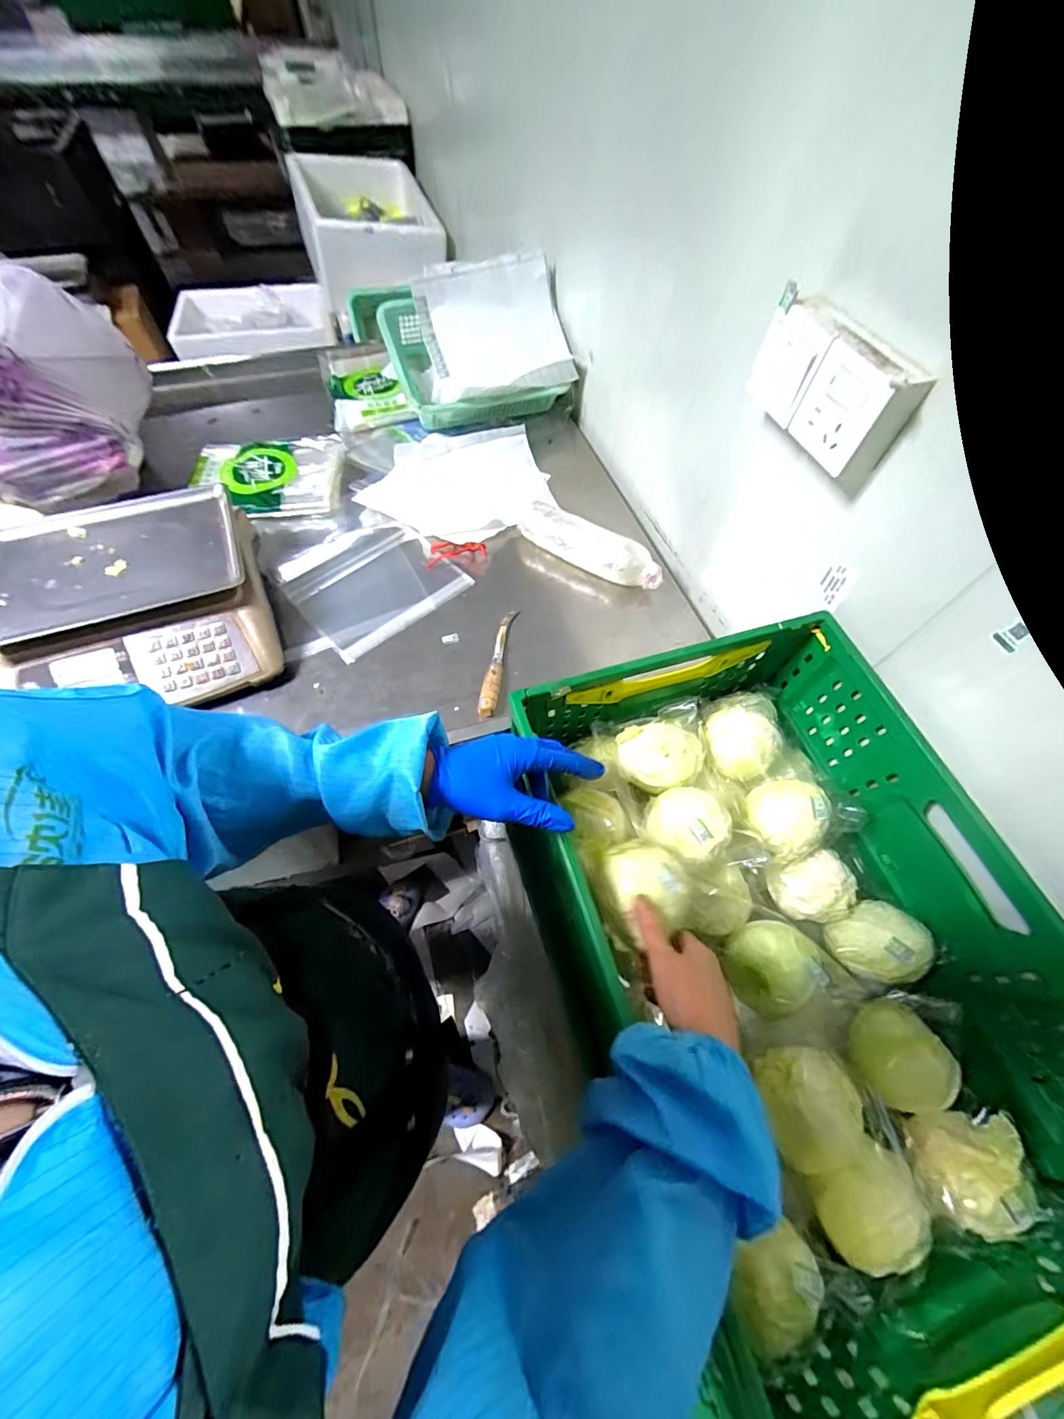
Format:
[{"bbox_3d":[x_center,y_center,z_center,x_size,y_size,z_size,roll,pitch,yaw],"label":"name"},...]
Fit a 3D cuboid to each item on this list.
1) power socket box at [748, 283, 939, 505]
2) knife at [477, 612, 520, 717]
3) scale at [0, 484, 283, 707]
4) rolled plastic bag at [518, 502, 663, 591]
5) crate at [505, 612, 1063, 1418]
[{"bbox_3d":[0.291,-0.322,0.483,0.042,0.104,0.175,-21,63,-13],"label":"power socket box"},{"bbox_3d":[-0.051,-0.074,0.707,0.025,0.028,0.197,8,61,2],"label":"knife"},{"bbox_3d":[-0.594,-0.159,0.699,0.356,0.094,0.345,-16,62,-11],"label":"scale"},{"bbox_3d":[0.093,-0.265,0.791,0.259,0.067,0.057,30,64,14],"label":"rolled plastic bag"},{"bbox_3d":[0.261,0.225,0.488,0.418,0.191,0.602,-15,62,-10],"label":"crate"}]

